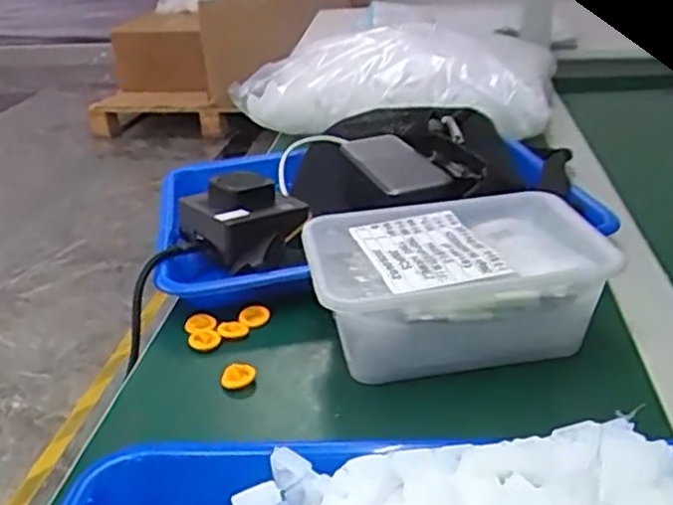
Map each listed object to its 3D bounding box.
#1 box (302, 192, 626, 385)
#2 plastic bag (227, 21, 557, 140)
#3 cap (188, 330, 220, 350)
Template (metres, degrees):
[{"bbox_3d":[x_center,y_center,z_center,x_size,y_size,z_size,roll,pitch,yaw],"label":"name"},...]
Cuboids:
[{"bbox_3d":[0.069,0.022,0.443,0.163,0.073,0.111,-6,28,-7],"label":"box"},{"bbox_3d":[0.064,-0.191,0.806,0.330,0.101,0.147,7,29,17],"label":"plastic bag"},{"bbox_3d":[-0.085,0.056,0.460,0.020,0.006,0.017,-8,28,-9],"label":"cap"}]

